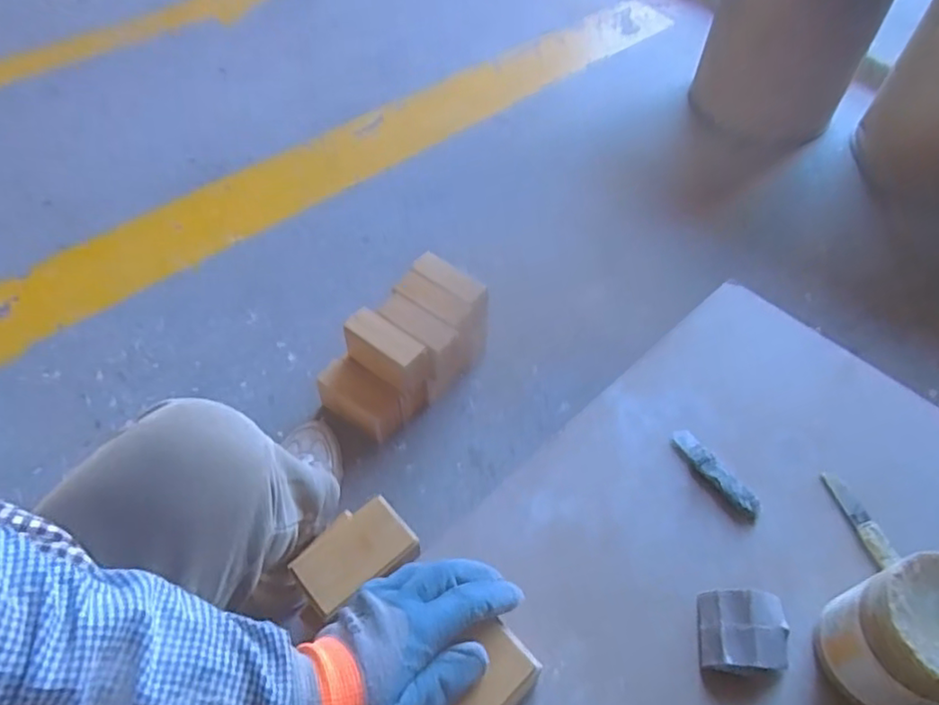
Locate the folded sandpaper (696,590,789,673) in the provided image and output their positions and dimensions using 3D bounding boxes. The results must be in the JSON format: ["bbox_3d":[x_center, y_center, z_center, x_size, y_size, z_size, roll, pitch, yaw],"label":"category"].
[{"bbox_3d":[0.203,0.205,0.468,0.060,0.019,0.054,7,54,3],"label":"folded sandpaper"}]

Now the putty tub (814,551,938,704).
[{"bbox_3d":[0.294,0.192,0.427,0.081,0.105,0.080,1,54,-1],"label":"putty tub"}]

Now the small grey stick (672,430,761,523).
[{"bbox_3d":[0.213,0.104,0.550,0.021,0.008,0.093,-29,60,-21],"label":"small grey stick"}]

